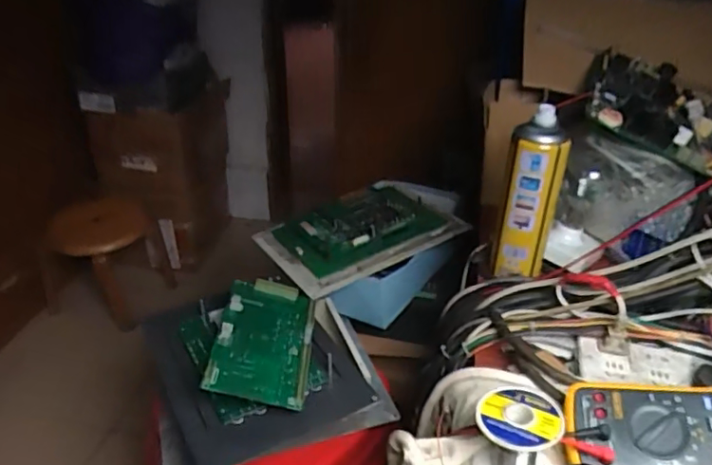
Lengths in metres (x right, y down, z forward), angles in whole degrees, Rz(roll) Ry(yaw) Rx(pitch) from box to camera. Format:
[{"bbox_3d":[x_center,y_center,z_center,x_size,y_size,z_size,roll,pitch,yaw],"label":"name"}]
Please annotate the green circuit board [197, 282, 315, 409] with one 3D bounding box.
[{"bbox_3d":[-0.116,0.137,0.741,0.120,0.016,0.200,17,35,-9],"label":"green circuit board"}]

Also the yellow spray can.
[{"bbox_3d":[0.209,-0.044,0.686,0.062,0.204,0.050,12,33,18],"label":"yellow spray can"}]

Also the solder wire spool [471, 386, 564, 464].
[{"bbox_3d":[0.125,0.169,0.460,0.060,0.069,0.057,0,31,0],"label":"solder wire spool"}]

